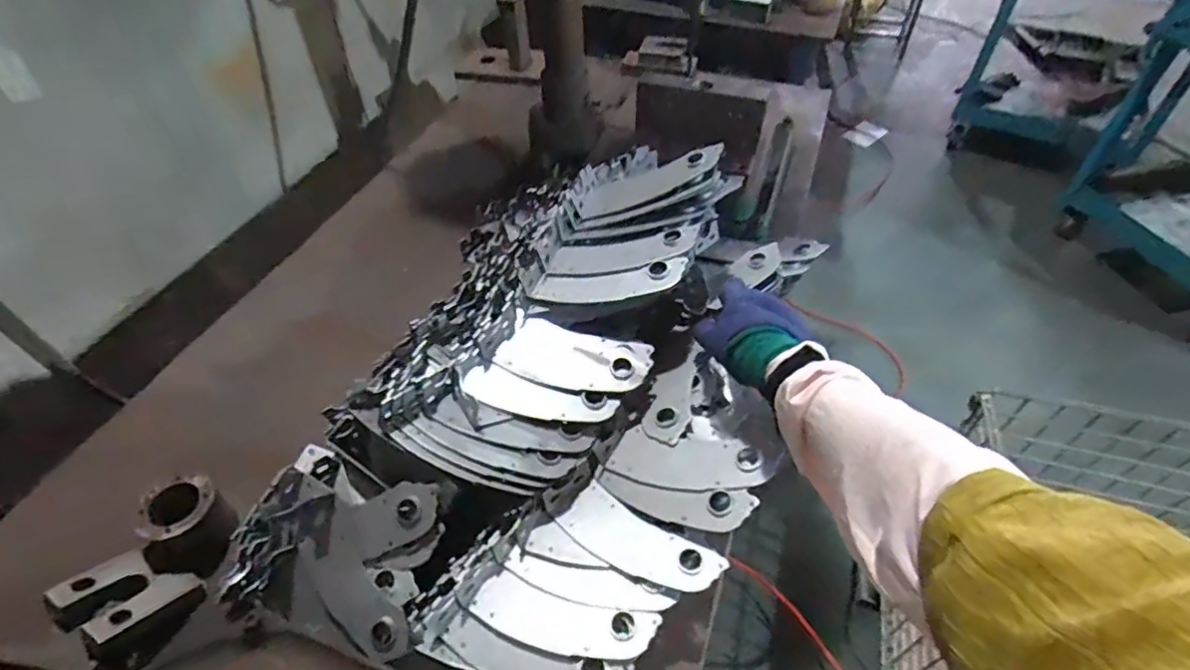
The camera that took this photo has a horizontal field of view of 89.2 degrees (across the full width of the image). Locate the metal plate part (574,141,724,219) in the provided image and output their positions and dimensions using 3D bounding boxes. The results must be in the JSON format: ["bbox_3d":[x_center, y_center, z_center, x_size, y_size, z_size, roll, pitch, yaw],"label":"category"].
[{"bbox_3d":[0.069,-0.193,0.761,0.188,0.031,0.053,-18,46,17],"label":"metal plate part"}]

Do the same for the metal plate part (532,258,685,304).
[{"bbox_3d":[0.016,-0.058,0.690,0.174,0.013,0.046,-7,61,9],"label":"metal plate part"}]

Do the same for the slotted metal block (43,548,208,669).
[{"bbox_3d":[-0.468,0.269,0.609,0.110,0.047,0.112,21,25,13],"label":"slotted metal block"}]

